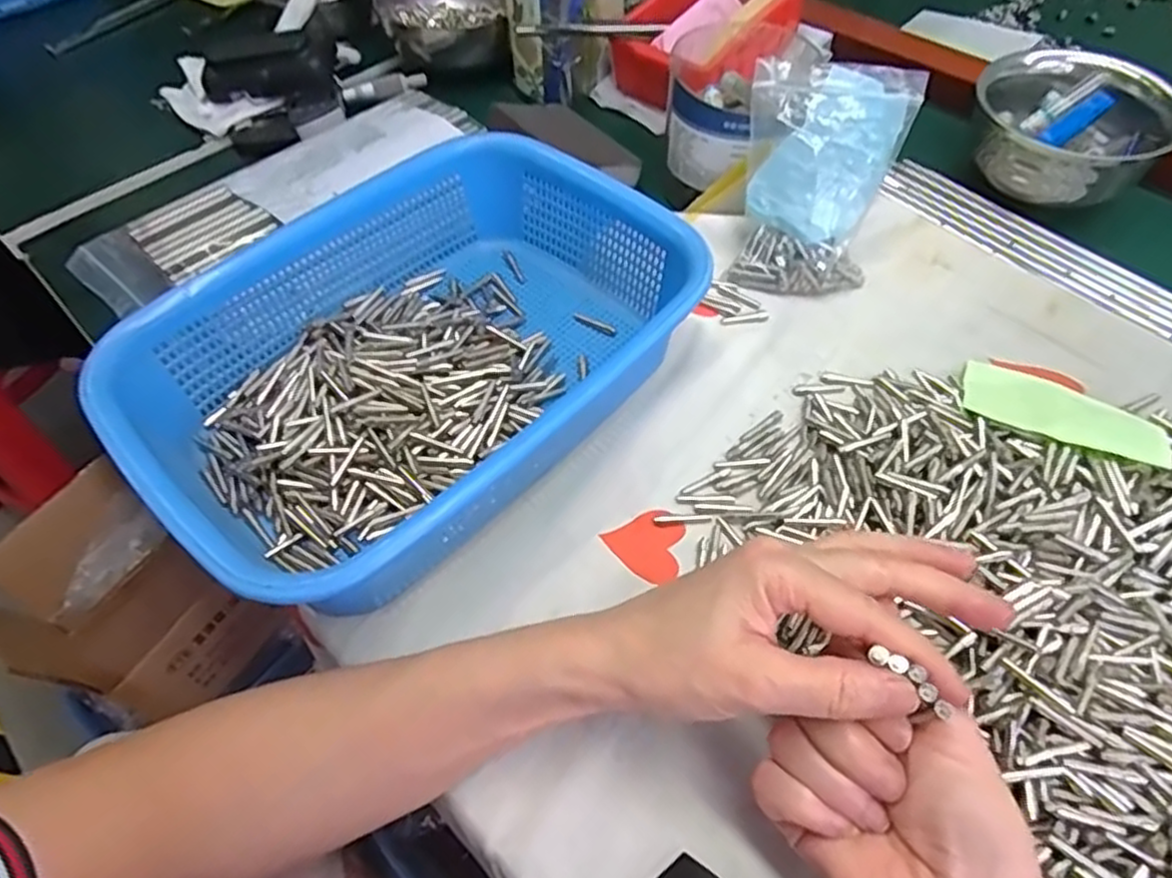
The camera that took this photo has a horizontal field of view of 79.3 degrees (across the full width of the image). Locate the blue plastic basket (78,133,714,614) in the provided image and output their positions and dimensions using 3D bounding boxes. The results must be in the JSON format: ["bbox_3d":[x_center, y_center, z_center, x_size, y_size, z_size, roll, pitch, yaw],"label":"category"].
[{"bbox_3d":[-0.081,-0.050,0.382,0.274,0.071,0.204,-40,63,-23],"label":"blue plastic basket"}]

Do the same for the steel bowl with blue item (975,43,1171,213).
[{"bbox_3d":[0.324,-0.211,0.482,0.117,0.072,0.096,12,56,10],"label":"steel bowl with blue item"}]

